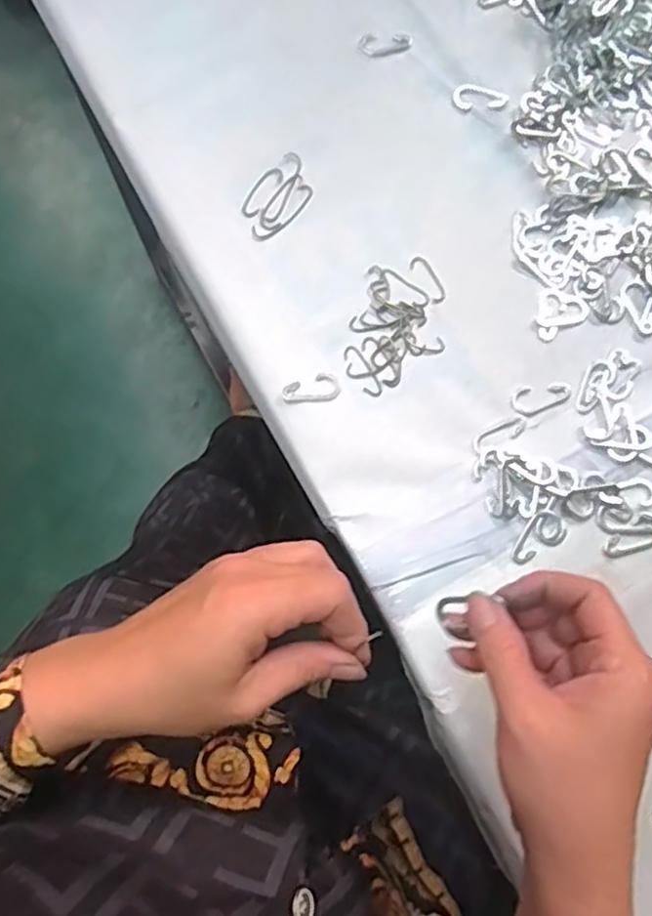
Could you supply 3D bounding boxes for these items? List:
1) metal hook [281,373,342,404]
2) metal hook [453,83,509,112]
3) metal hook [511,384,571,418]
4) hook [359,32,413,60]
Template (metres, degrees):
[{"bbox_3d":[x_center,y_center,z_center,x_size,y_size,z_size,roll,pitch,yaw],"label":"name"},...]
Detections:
[{"bbox_3d":[-0.009,-0.041,0.413,0.036,0.004,0.017,-17,76,-5],"label":"metal hook"},{"bbox_3d":[0.108,-0.252,0.470,0.036,0.009,0.019,-5,76,-2],"label":"metal hook"},{"bbox_3d":[0.133,-0.038,0.417,0.036,0.004,0.021,-19,77,-6],"label":"metal hook"},{"bbox_3d":[0.044,-0.296,0.482,0.037,0.004,0.020,-8,76,-3],"label":"hook"}]

